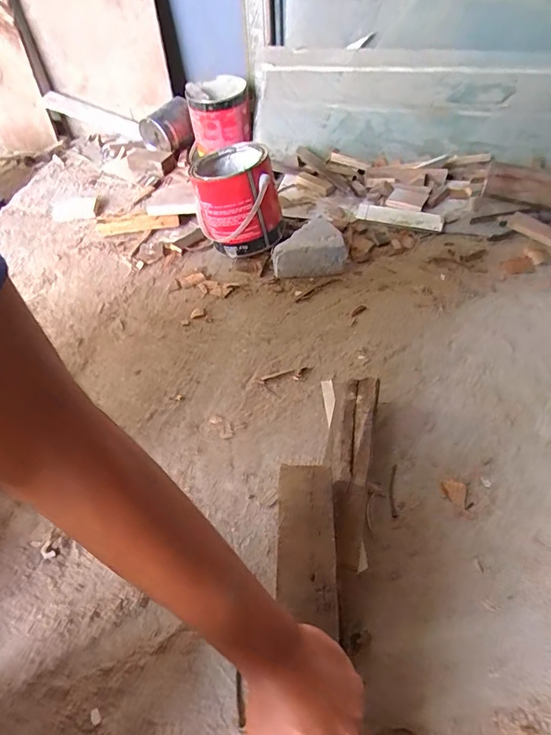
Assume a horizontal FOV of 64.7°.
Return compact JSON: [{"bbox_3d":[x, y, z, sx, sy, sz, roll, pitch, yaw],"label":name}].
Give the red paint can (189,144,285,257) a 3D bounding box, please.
[{"bbox_3d":[-0.077,-0.327,0.861,0.156,0.178,0.183,-8,50,-3],"label":"red paint can"}]

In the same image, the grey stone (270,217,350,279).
[{"bbox_3d":[0.058,-0.216,0.828,0.130,0.075,0.090,-11,51,-6],"label":"grey stone"}]

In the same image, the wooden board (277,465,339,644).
[{"bbox_3d":[0.028,0.258,0.375,0.059,0.011,0.364,1,53,4],"label":"wooden board"}]

